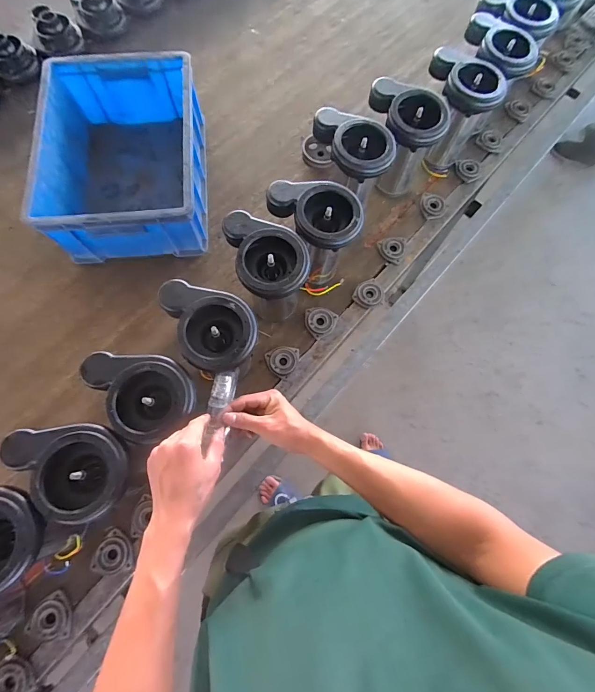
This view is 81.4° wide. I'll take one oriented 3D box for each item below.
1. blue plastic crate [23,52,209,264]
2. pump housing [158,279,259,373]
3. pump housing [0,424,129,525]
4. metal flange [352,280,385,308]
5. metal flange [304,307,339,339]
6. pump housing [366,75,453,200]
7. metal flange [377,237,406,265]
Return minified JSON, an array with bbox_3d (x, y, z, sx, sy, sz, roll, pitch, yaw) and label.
[{"bbox_3d":[-0.355,-0.386,0.732,0.293,0.161,0.417,-5,72,-3],"label":"blue plastic crate"},{"bbox_3d":[-0.135,-0.033,0.557,0.119,0.072,0.166,-27,76,-9],"label":"pump housing"},{"bbox_3d":[-0.311,0.173,0.477,0.162,0.062,0.120,-3,74,-3],"label":"pump housing"},{"bbox_3d":[0.155,-0.114,0.741,0.070,0.017,0.059,-32,76,-11],"label":"metal flange"},{"bbox_3d":[0.044,-0.051,0.722,0.068,0.014,0.063,1,72,-2],"label":"metal flange"},{"bbox_3d":[0.215,-0.436,0.749,0.114,0.199,0.152,-17,74,-7],"label":"pump housing"},{"bbox_3d":[0.213,-0.225,0.778,0.061,0.017,0.074,26,73,6],"label":"metal flange"}]

